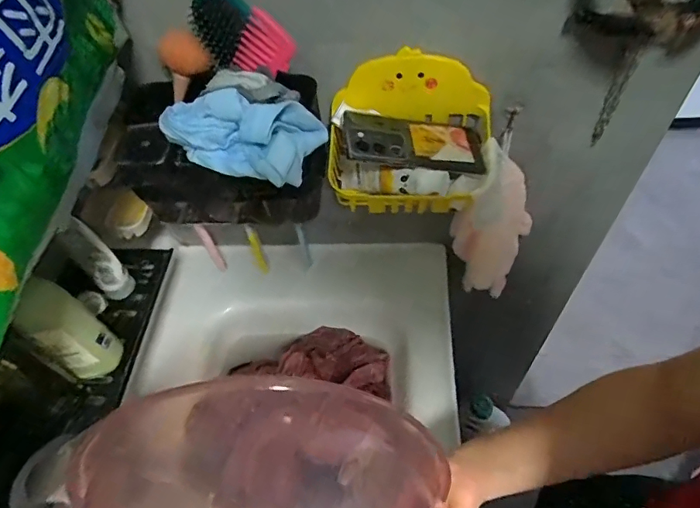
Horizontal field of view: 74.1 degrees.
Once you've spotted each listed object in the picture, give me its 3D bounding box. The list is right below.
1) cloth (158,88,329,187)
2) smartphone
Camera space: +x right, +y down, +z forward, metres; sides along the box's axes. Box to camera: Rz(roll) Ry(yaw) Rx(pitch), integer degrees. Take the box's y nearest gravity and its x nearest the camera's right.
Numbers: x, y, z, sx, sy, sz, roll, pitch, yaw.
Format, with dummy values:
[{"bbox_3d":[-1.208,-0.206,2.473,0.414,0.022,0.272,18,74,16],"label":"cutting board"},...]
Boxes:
[{"bbox_3d":[-0.112,-0.128,0.467,0.155,0.067,0.072,13,56,15],"label":"cloth"},{"bbox_3d":[0.076,-0.132,0.545,0.168,0.016,0.075,5,53,-12],"label":"smartphone"}]

